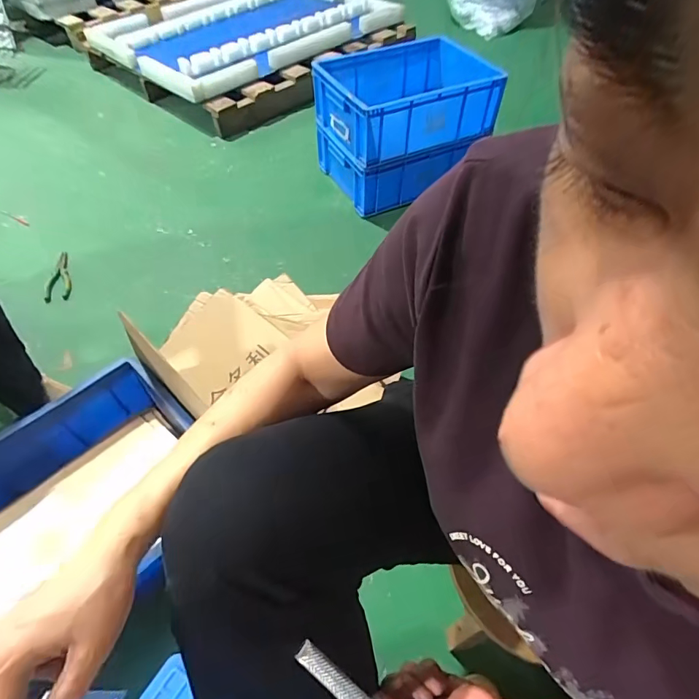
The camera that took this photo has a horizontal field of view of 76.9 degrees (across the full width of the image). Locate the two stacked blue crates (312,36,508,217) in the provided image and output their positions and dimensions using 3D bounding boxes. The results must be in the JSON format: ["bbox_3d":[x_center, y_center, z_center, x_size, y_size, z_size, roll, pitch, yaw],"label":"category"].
[{"bbox_3d":[0.188,-0.729,1.434,0.503,0.344,0.381,-20,55,-14],"label":"two stacked blue crates"}]

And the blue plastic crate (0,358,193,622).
[{"bbox_3d":[-0.489,0.283,0.757,0.343,0.162,0.481,34,60,23],"label":"blue plastic crate"}]

